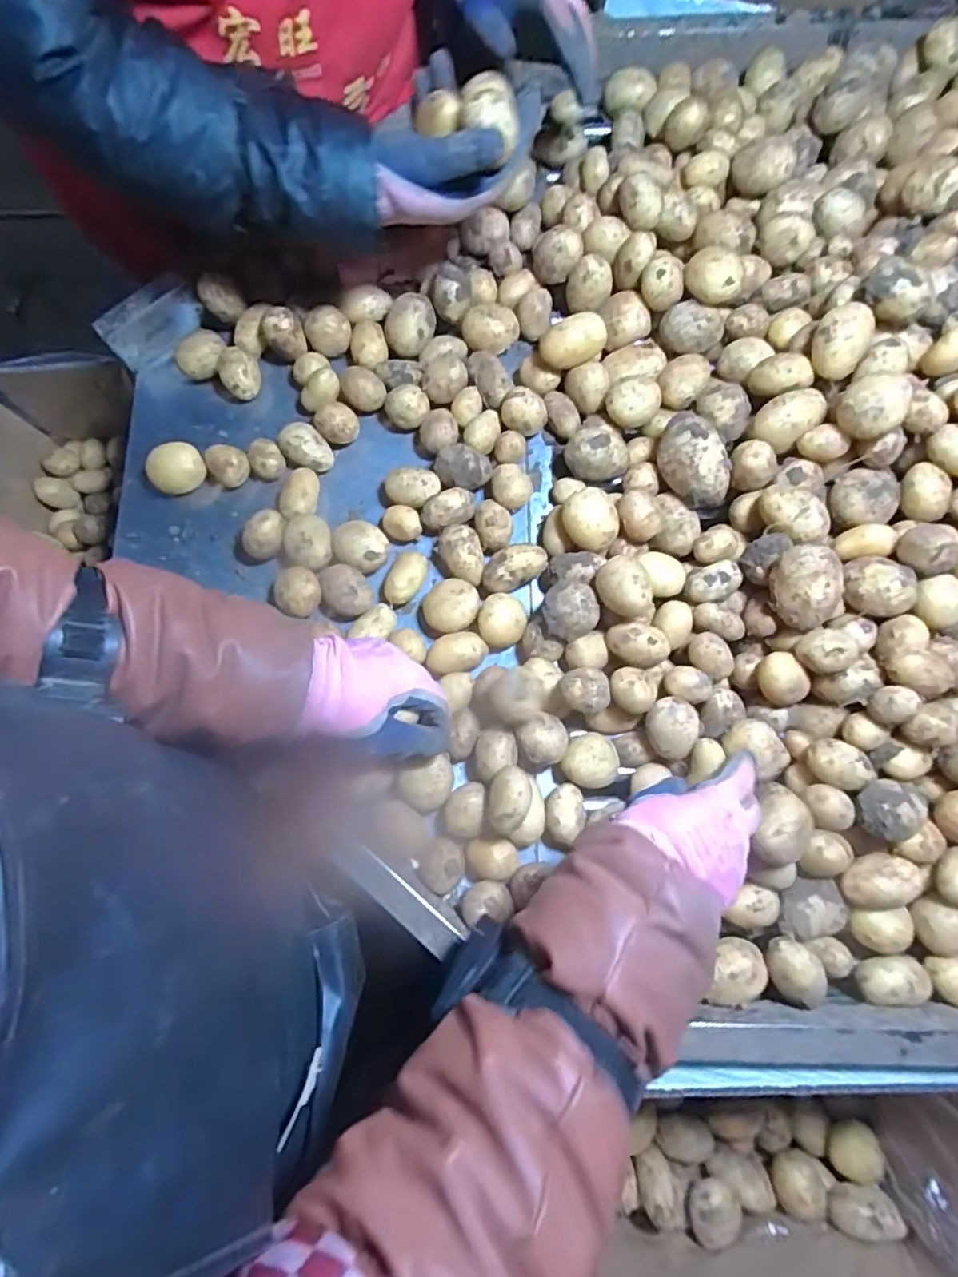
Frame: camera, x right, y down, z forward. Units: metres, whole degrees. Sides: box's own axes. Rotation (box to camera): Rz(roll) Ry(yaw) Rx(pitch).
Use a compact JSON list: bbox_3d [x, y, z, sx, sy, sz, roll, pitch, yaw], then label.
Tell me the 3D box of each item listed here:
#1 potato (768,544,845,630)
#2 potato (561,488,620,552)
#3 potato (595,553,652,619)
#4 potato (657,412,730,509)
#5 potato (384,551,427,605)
[{"bbox_3d":[0.258,-0.042,0.466,0.045,0.036,0.064,-12,78,-3],"label":"potato"},{"bbox_3d":[0.099,-0.105,0.530,0.047,0.036,0.052,0,77,-1],"label":"potato"},{"bbox_3d":[0.119,-0.041,0.498,0.040,0.047,0.054,-28,79,-7],"label":"potato"},{"bbox_3d":[0.190,-0.157,0.527,0.048,0.045,0.084,-35,80,-8],"label":"potato"},{"bbox_3d":[-0.069,-0.056,0.561,0.029,0.029,0.053,24,78,5],"label":"potato"}]

